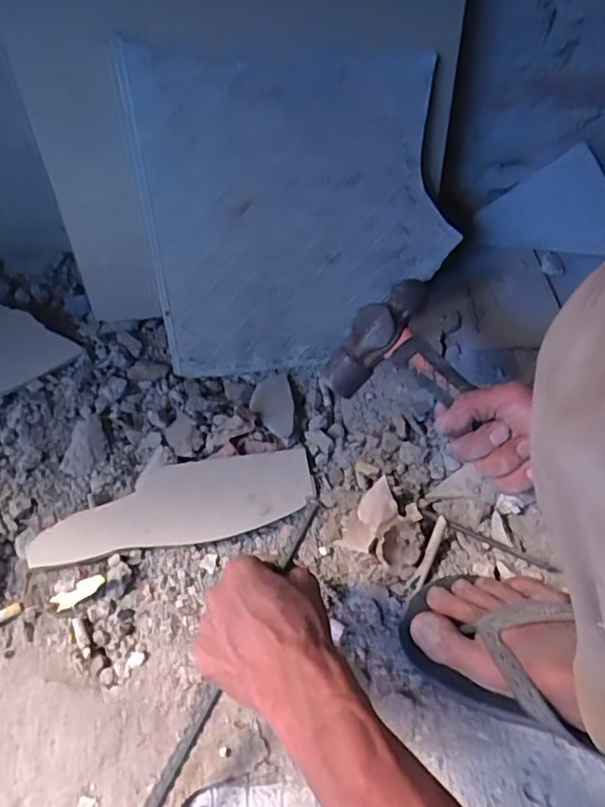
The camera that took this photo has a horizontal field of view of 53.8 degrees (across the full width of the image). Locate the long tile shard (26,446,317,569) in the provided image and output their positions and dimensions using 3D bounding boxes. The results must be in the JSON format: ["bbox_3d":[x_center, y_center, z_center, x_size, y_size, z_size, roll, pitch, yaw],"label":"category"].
[{"bbox_3d":[-0.121,0.096,0.584,0.267,0.015,0.075,-12,58,-10],"label":"long tile shard"}]

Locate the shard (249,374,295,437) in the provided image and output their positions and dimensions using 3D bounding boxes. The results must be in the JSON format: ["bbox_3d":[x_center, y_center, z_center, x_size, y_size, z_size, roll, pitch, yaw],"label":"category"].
[{"bbox_3d":[-0.033,0.003,0.662,0.046,0.010,0.088,-8,57,-8],"label":"shard"}]

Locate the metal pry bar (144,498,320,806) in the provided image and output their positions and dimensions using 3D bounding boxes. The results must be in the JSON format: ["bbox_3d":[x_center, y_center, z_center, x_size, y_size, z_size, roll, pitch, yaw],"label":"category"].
[{"bbox_3d":[-0.081,0.238,0.414,0.011,0.014,0.380,26,76,14],"label":"metal pry bar"}]

